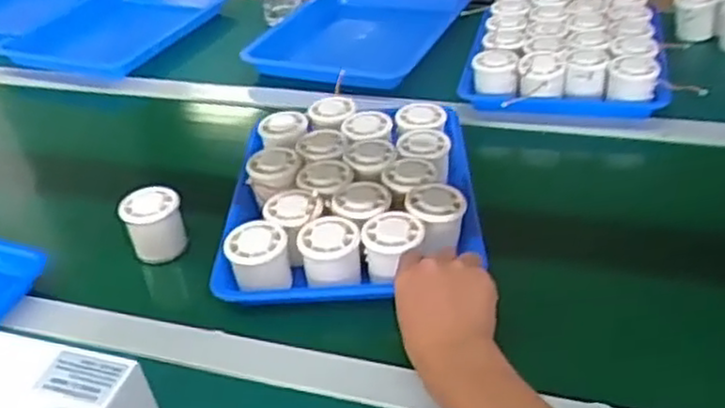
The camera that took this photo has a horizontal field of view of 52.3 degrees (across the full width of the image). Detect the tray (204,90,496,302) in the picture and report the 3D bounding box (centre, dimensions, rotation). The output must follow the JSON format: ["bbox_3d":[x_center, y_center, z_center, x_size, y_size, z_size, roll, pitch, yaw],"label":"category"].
[{"bbox_3d":[-0.013,-0.014,0.775,0.247,0.060,0.281,-4,36,3],"label":"tray"}]

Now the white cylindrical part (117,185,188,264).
[{"bbox_3d":[-0.212,0.023,0.758,0.056,0.067,0.047,-17,37,-14],"label":"white cylindrical part"}]

